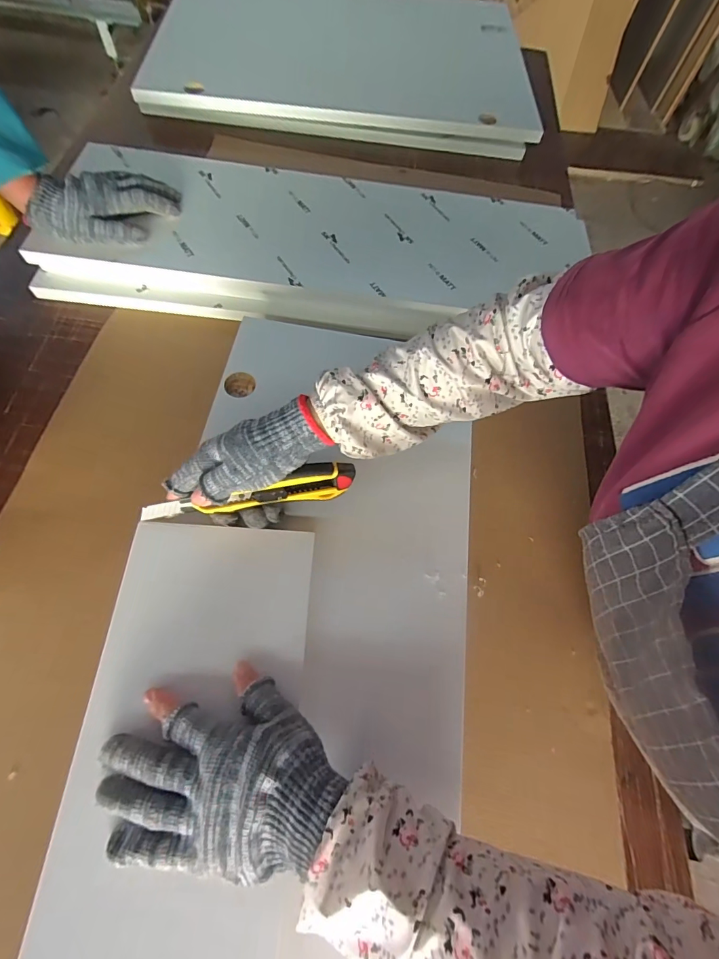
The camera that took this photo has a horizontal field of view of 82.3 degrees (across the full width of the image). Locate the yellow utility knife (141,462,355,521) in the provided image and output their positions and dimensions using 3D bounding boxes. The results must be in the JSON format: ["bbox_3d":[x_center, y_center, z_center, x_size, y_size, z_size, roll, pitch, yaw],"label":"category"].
[{"bbox_3d":[-0.099,0.013,0.374,0.190,0.032,0.023,-10,69,-1],"label":"yellow utility knife"}]

